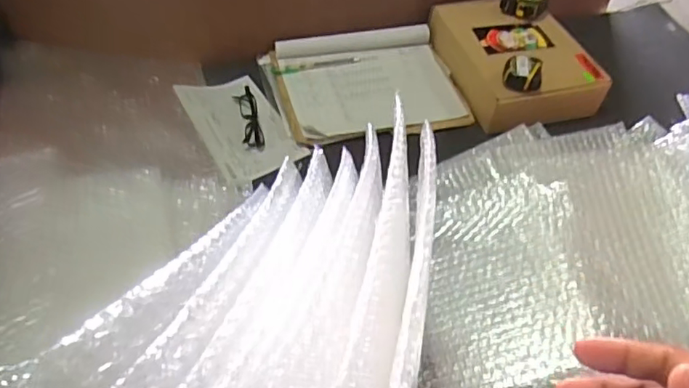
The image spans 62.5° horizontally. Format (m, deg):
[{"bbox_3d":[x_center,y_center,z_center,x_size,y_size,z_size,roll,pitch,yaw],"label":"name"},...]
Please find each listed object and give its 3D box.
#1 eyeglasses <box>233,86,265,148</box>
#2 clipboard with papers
[{"bbox_3d":[-0.152,-0.122,0.899,0.035,0.021,0.125,-11,51,-13],"label":"eyeglasses"},{"bbox_3d":[0.036,-0.190,0.958,0.303,0.034,0.239,-11,51,-13],"label":"clipboard with papers"}]

